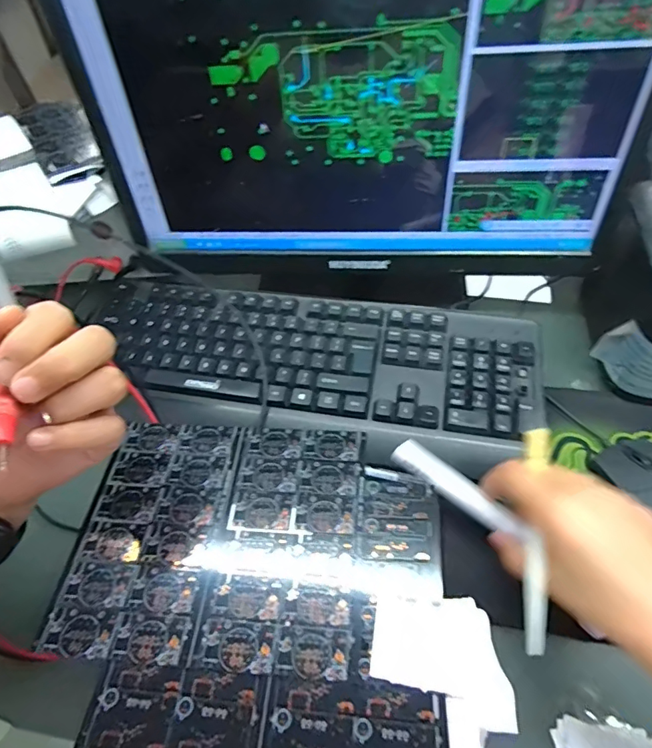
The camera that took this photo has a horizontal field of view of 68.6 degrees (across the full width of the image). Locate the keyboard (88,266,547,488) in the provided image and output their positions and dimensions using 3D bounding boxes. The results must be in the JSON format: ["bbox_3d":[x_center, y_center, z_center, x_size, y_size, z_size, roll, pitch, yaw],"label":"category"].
[{"bbox_3d":[-0.024,-0.012,0.448,0.422,0.027,0.162,11,56,12],"label":"keyboard"}]

